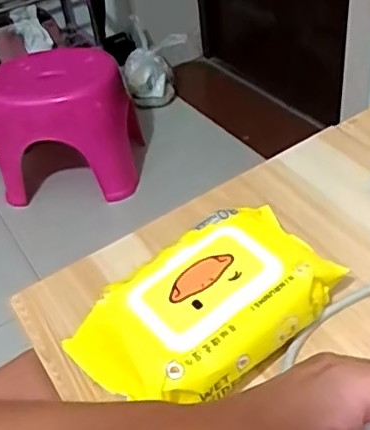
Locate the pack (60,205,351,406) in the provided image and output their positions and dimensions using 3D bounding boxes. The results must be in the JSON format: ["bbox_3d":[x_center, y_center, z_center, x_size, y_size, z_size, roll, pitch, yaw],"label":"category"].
[{"bbox_3d":[0.019,0.059,0.400,0.178,0.045,0.106,-30,46,-27],"label":"pack"}]

